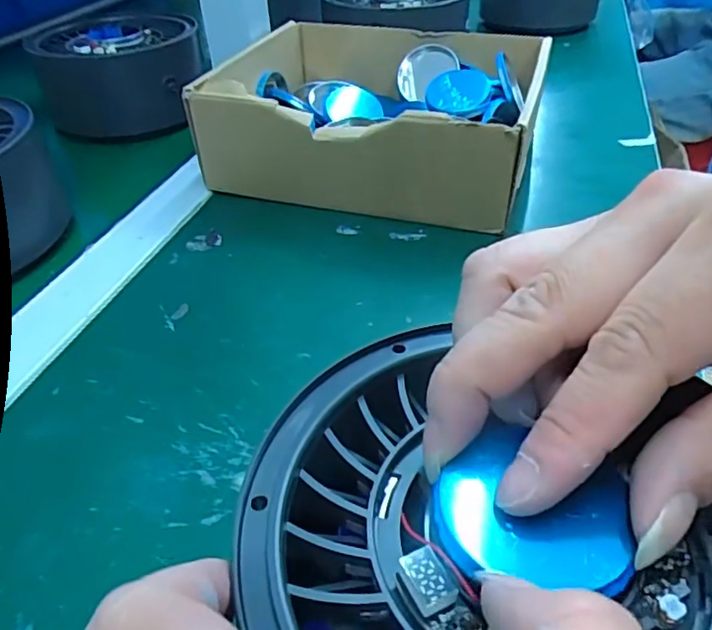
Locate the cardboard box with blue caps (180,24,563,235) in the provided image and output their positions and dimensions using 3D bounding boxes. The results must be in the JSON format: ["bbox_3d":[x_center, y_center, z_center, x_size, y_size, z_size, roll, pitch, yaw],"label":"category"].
[{"bbox_3d":[0.019,-0.143,0.414,0.203,0.073,0.185,14,42,15],"label":"cardboard box with blue caps"}]

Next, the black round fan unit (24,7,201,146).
[{"bbox_3d":[-0.201,-0.199,0.505,0.130,0.081,0.118,-18,43,-18],"label":"black round fan unit"}]

